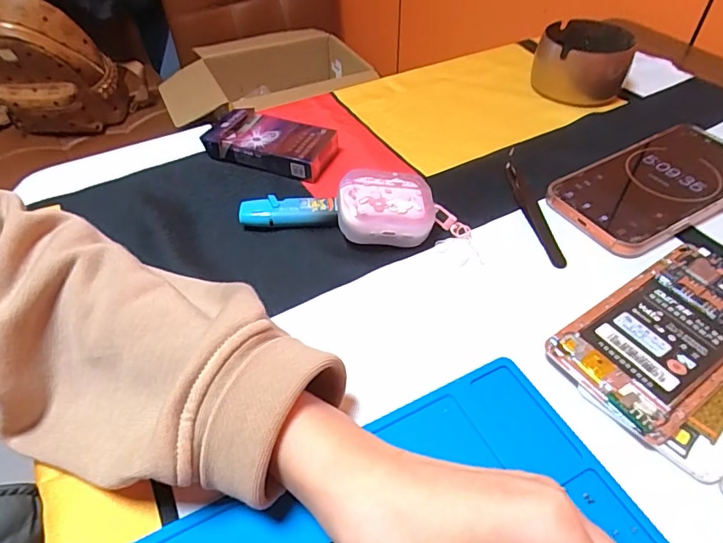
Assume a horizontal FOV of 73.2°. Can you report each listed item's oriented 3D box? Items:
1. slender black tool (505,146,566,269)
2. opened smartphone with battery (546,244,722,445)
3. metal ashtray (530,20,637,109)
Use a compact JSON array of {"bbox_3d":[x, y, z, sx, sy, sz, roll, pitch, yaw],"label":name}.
[{"bbox_3d":[0.126,-0.054,0.363,0.016,0.009,0.130,-6,48,-4],"label":"slender black tool"},{"bbox_3d":[0.177,0.034,0.276,0.136,0.011,0.067,-28,52,-21],"label":"opened smartphone with battery"},{"bbox_3d":[0.215,-0.205,0.474,0.083,0.049,0.089,21,52,20],"label":"metal ashtray"}]

